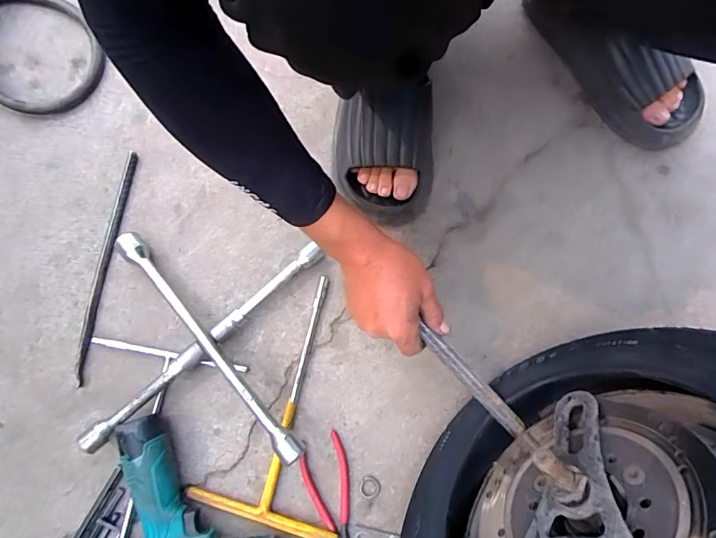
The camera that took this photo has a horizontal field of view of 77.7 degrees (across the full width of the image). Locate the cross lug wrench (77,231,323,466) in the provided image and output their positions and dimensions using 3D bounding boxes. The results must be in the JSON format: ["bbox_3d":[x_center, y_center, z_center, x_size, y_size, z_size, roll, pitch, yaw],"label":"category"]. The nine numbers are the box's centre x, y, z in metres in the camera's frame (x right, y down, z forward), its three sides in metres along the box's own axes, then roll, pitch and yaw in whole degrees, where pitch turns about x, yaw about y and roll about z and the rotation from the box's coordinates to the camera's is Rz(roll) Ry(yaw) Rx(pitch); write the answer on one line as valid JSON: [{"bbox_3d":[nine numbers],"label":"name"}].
[{"bbox_3d":[-0.176,0.083,0.515,0.236,0.052,0.237,2,78,2],"label":"cross lug wrench"}]

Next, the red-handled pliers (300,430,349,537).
[{"bbox_3d":[-0.025,0.262,0.492,0.048,0.011,0.146,-17,78,-2],"label":"red-handled pliers"}]

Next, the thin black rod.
[{"bbox_3d":[-0.316,-0.007,0.560,0.015,0.010,0.294,6,78,3],"label":"thin black rod"}]

